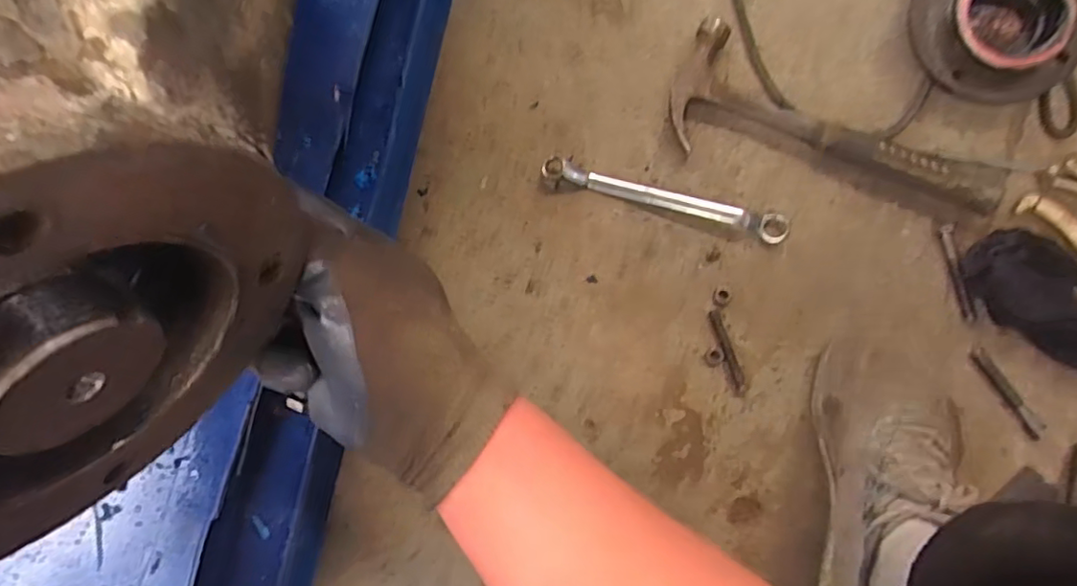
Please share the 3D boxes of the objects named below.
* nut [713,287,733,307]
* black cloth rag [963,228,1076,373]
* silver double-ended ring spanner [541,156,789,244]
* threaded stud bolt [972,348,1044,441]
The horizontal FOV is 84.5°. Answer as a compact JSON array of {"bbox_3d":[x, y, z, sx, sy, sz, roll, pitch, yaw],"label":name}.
[{"bbox_3d":[0.187,0.004,0.599,0.021,0.012,0.020,0,88,6],"label":"nut"},{"bbox_3d":[0.490,0.013,0.545,0.186,0.043,0.084,35,92,7],"label":"black cloth rag"},{"bbox_3d":[0.128,-0.096,0.604,0.252,0.019,0.024,16,90,7],"label":"silver double-ended ring spanner"},{"bbox_3d":[0.450,0.095,0.567,0.017,0.010,0.094,-32,85,4],"label":"threaded stud bolt"}]

